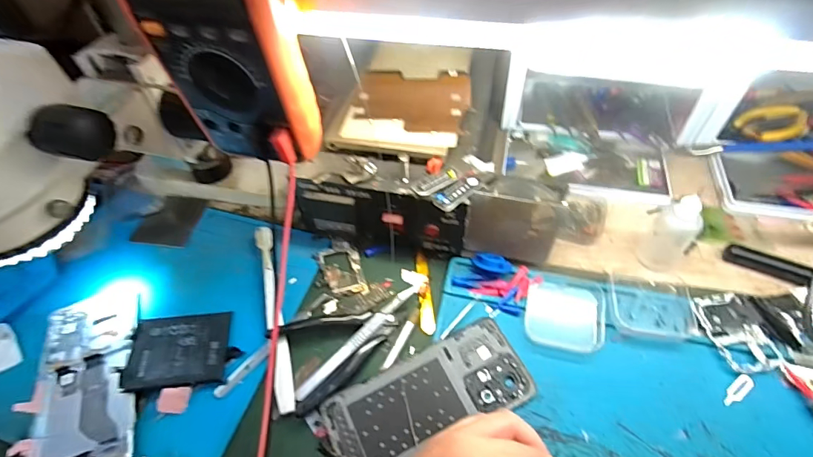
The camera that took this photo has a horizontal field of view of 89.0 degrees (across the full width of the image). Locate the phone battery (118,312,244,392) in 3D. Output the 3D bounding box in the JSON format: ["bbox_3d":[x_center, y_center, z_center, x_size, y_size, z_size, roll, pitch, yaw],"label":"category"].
[{"bbox_3d":[-0.190,0.104,0.354,0.084,0.004,0.063,-3,51,-11],"label":"phone battery"}]

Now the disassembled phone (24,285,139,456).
[{"bbox_3d":[-0.266,0.121,0.345,0.073,0.014,0.169,-19,53,-11],"label":"disassembled phone"}]

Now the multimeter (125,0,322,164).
[{"bbox_3d":[-0.106,-0.119,0.244,0.078,0.169,0.050,14,54,14],"label":"multimeter"}]

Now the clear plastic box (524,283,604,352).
[{"bbox_3d":[0.137,0.071,0.356,0.063,0.013,0.061,8,53,10],"label":"clear plastic box"}]

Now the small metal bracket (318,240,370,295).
[{"bbox_3d":[-0.063,0.040,0.407,0.037,0.004,0.067,-21,54,-12],"label":"small metal bracket"}]

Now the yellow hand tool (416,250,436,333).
[{"bbox_3d":[0.018,0.059,0.390,0.013,0.004,0.085,-4,52,1],"label":"yellow hand tool"}]

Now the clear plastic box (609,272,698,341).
[{"bbox_3d":[0.212,0.065,0.358,0.069,0.013,0.058,8,53,10],"label":"clear plastic box"}]

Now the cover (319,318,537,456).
[{"bbox_3d":[0.018,0.132,0.323,0.156,0.006,0.068,-23,54,-14],"label":"cover"}]

